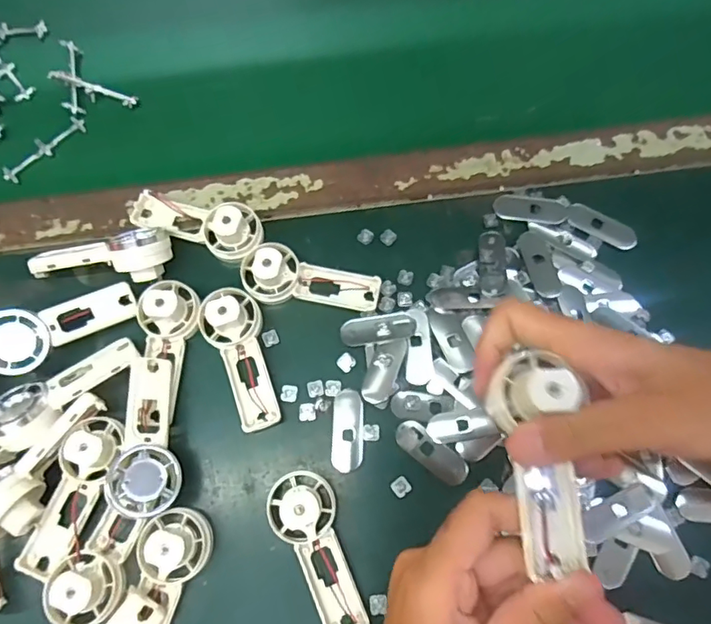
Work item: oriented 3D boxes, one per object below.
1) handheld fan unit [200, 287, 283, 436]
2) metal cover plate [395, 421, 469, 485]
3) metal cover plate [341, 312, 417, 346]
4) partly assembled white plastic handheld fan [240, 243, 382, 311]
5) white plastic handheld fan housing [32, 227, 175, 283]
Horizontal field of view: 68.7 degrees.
[{"bbox_3d":[-0.073,0.029,0.331,0.037,0.030,0.093,-18,73,-4],"label":"handheld fan unit"},{"bbox_3d":[0.048,0.087,0.323,0.050,0.004,0.018,37,77,11],"label":"metal cover plate"},{"bbox_3d":[0.016,0.011,0.347,0.049,0.004,0.018,-8,73,-1],"label":"metal cover plate"},{"bbox_3d":[-0.030,-0.022,0.349,0.091,0.021,0.036,10,73,-8],"label":"partly assembled white plastic handheld fan"},{"bbox_3d":[-0.170,-0.033,0.350,0.090,0.035,0.033,-12,73,-3],"label":"white plastic handheld fan housing"}]

